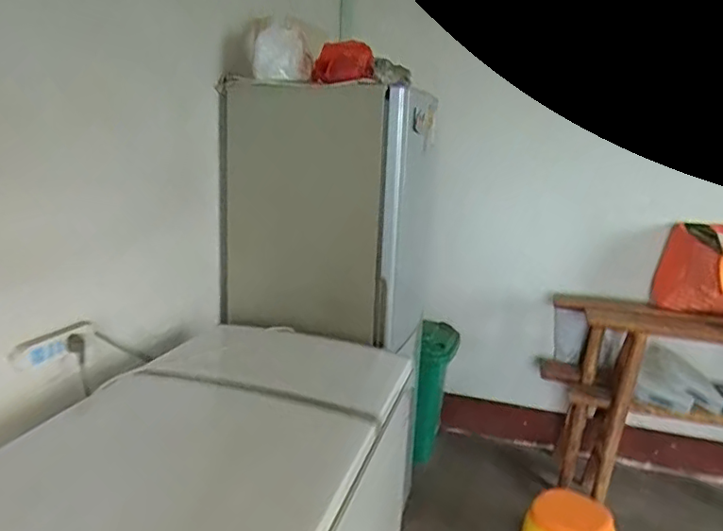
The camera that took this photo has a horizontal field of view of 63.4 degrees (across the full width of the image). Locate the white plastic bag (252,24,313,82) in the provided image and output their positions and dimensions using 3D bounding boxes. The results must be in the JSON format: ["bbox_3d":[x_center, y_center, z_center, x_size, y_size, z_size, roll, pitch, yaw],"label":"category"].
[{"bbox_3d":[-0.229,-0.619,1.721,0.163,0.147,0.150,1,14,-4],"label":"white plastic bag"}]

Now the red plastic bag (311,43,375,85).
[{"bbox_3d":[-0.051,-0.591,1.706,0.175,0.116,0.156,1,11,-5],"label":"red plastic bag"}]

